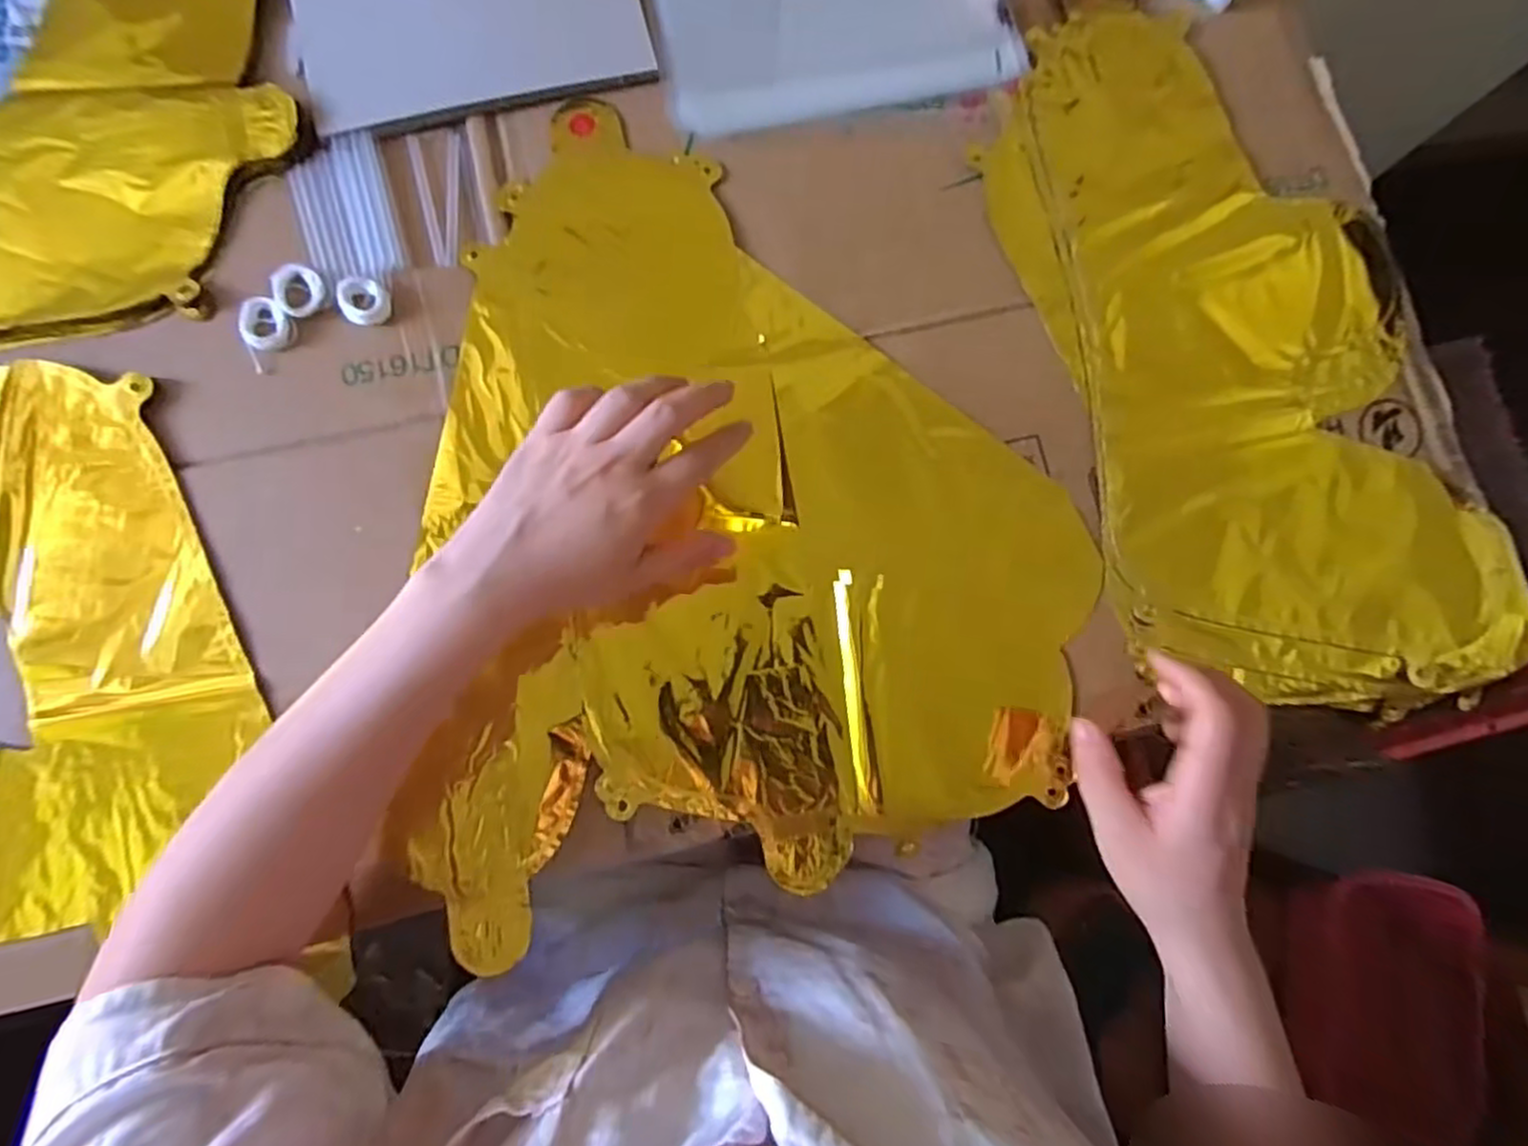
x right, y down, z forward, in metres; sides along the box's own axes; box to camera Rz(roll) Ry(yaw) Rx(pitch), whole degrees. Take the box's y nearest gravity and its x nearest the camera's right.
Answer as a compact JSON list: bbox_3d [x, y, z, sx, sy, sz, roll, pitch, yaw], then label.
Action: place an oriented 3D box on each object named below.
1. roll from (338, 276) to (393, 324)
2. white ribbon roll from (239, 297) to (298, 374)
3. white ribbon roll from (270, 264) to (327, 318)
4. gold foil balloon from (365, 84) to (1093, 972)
[{"bbox_3d":[-0.217,-0.148,0.406,0.027,0.005,0.026,0,82,-2],"label":"roll"},{"bbox_3d":[-0.265,-0.129,0.401,0.027,0.006,0.037,-23,84,-5],"label":"white ribbon roll"},{"bbox_3d":[-0.250,-0.153,0.403,0.025,0.006,0.028,-25,84,-5],"label":"white ribbon roll"},{"bbox_3d":[-0.001,-0.020,0.413,0.346,0.029,0.420,7,81,-2],"label":"gold foil balloon"}]

